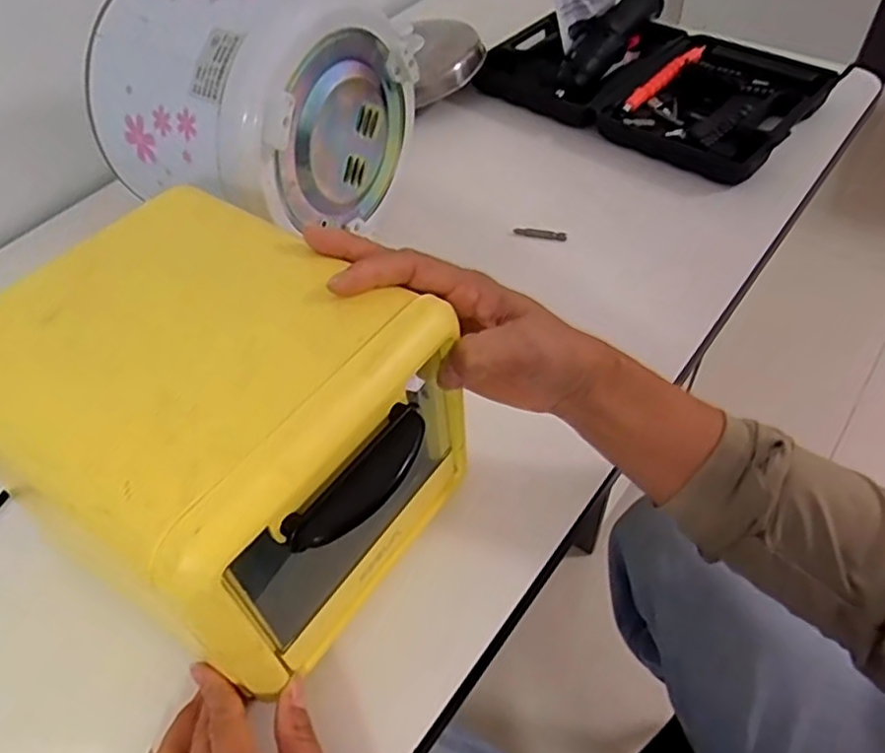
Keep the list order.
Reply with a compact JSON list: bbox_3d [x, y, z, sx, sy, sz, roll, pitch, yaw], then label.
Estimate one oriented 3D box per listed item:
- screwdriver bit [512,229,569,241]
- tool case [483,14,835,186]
[{"bbox_3d":[0.088,-0.129,0.590,0.049,0.007,0.008,14,53,16],"label":"screwdriver bit"},{"bbox_3d":[0.212,-0.320,0.707,0.347,0.057,0.195,31,59,26],"label":"tool case"}]

